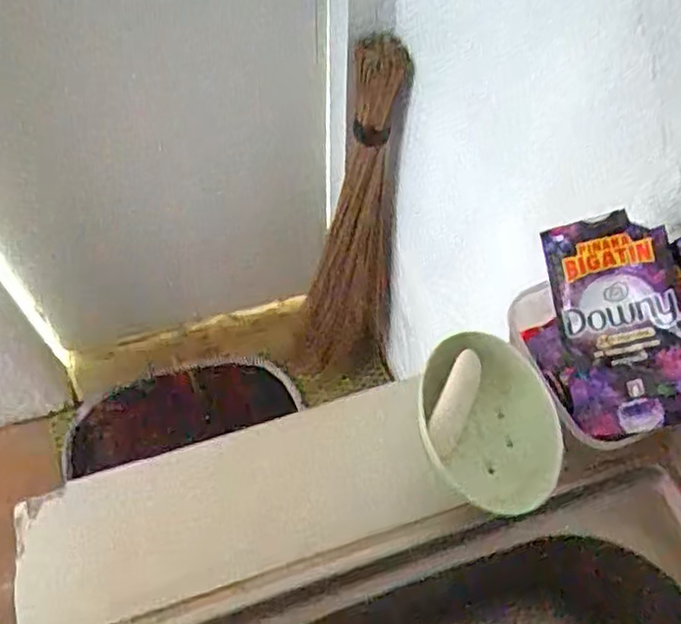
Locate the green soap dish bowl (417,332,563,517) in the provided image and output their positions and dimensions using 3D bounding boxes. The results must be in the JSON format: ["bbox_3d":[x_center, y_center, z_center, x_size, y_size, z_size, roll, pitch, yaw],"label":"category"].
[{"bbox_3d":[0.099,0.076,0.465,0.086,0.039,0.118,-3,59,-3],"label":"green soap dish bowl"}]

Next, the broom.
[{"bbox_3d":[0.009,-0.119,1.260,0.180,0.762,0.140,5,59,2],"label":"broom"}]

